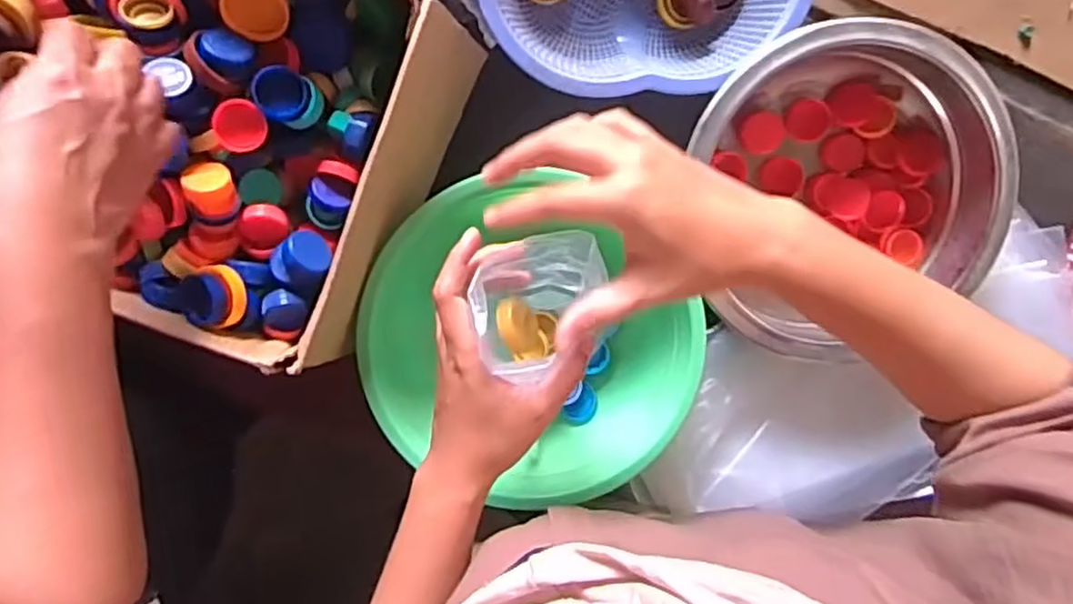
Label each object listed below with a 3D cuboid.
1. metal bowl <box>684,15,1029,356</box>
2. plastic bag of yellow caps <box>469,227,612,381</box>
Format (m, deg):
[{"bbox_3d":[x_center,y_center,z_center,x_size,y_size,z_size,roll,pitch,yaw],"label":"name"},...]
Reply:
[{"bbox_3d":[0.215,-0.084,0.523,0.200,0.081,0.205,0,101,-2],"label":"metal bowl"},{"bbox_3d":[0.004,-0.003,0.411,0.070,0.078,0.065,-13,99,0],"label":"plastic bag of yellow caps"}]

